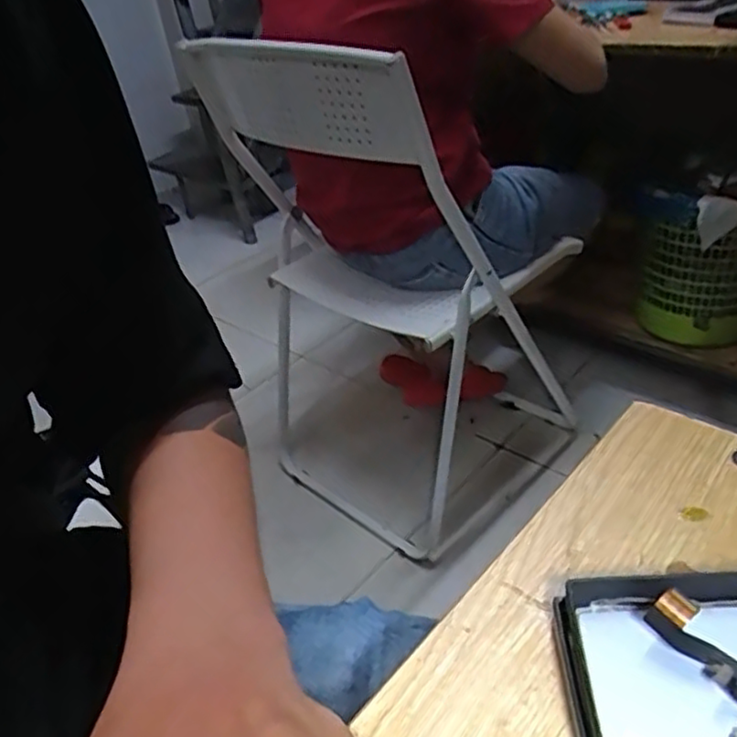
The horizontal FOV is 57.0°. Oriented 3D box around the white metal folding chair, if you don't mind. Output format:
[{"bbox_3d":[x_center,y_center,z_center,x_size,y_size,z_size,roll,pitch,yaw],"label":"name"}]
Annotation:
[{"bbox_3d":[0.046,-0.164,1.198,0.466,0.816,0.502,-33,41,-31],"label":"white metal folding chair"}]

